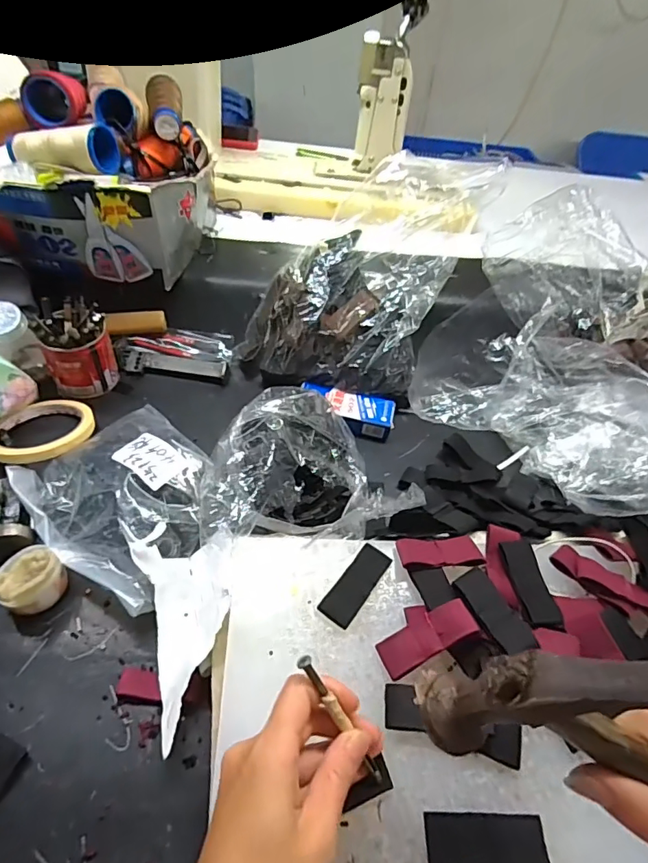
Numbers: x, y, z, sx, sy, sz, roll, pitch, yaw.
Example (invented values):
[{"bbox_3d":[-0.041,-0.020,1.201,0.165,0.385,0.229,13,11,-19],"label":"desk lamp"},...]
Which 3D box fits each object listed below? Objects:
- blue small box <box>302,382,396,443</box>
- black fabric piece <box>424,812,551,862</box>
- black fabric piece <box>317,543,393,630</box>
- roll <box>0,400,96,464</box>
[{"bbox_3d":[0.026,-0.021,0.534,0.098,0.030,0.045,11,48,2],"label":"blue small box"},{"bbox_3d":[0.090,0.228,0.270,0.067,0.005,0.025,4,48,-4],"label":"black fabric piece"},{"bbox_3d":[0.024,0.112,0.361,0.024,0.006,0.065,31,52,19],"label":"black fabric piece"},{"bbox_3d":[-0.269,-0.004,0.459,0.088,0.012,0.089,4,48,-4],"label":"roll"}]

